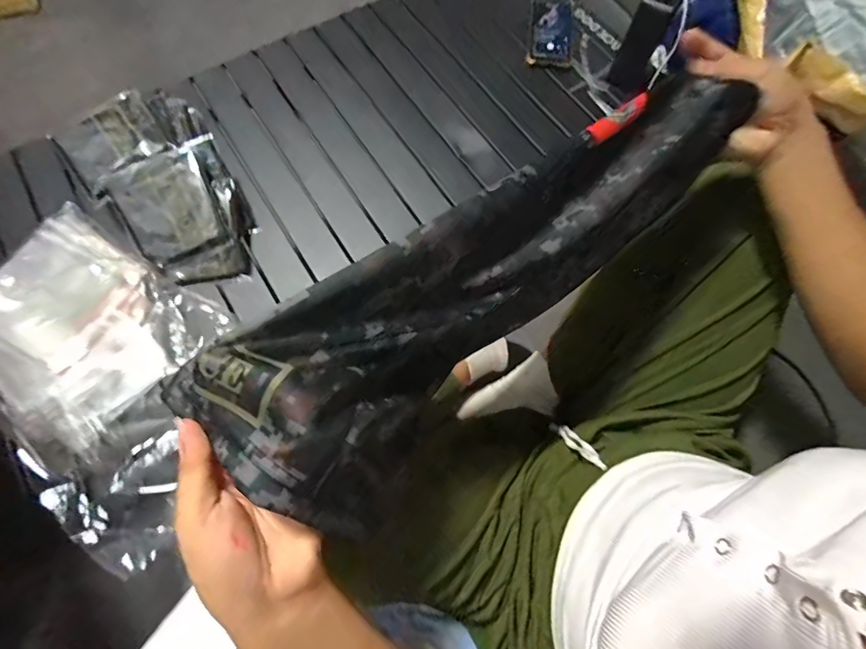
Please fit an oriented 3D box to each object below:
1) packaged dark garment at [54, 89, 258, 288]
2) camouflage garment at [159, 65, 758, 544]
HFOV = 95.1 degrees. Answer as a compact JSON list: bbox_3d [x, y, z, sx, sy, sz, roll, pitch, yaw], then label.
[{"bbox_3d":[-0.371,-0.195,0.561,0.176,0.073,0.310,-35,75,-13],"label":"packaged dark garment"},{"bbox_3d":[0.051,-0.040,0.275,0.414,0.072,0.118,-38,75,-16],"label":"camouflage garment"}]

